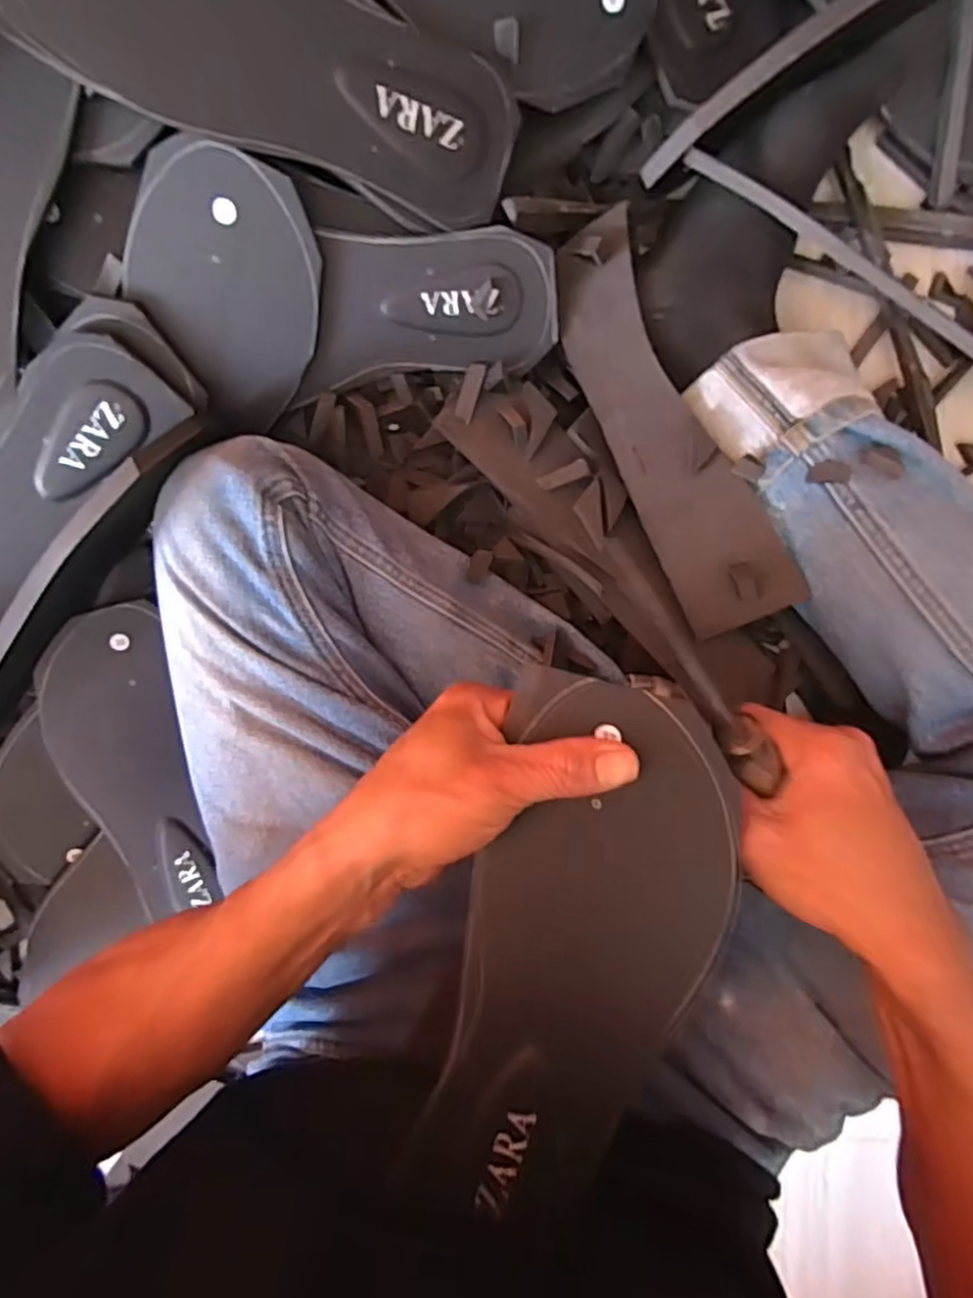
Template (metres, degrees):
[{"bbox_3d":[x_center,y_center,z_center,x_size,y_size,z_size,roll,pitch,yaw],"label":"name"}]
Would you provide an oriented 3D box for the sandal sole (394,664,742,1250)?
[{"bbox_3d":[0.034,0.130,0.272,0.098,0.018,0.228,17,91,0],"label":"sandal sole"}]

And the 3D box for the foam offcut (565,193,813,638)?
[{"bbox_3d":[0.109,-0.130,0.405,0.070,0.015,0.249,-27,92,16],"label":"foam offcut"}]

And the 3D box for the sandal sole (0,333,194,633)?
[{"bbox_3d":[-0.281,-0.074,0.387,0.250,0.023,0.095,-40,129,9],"label":"sandal sole"}]

